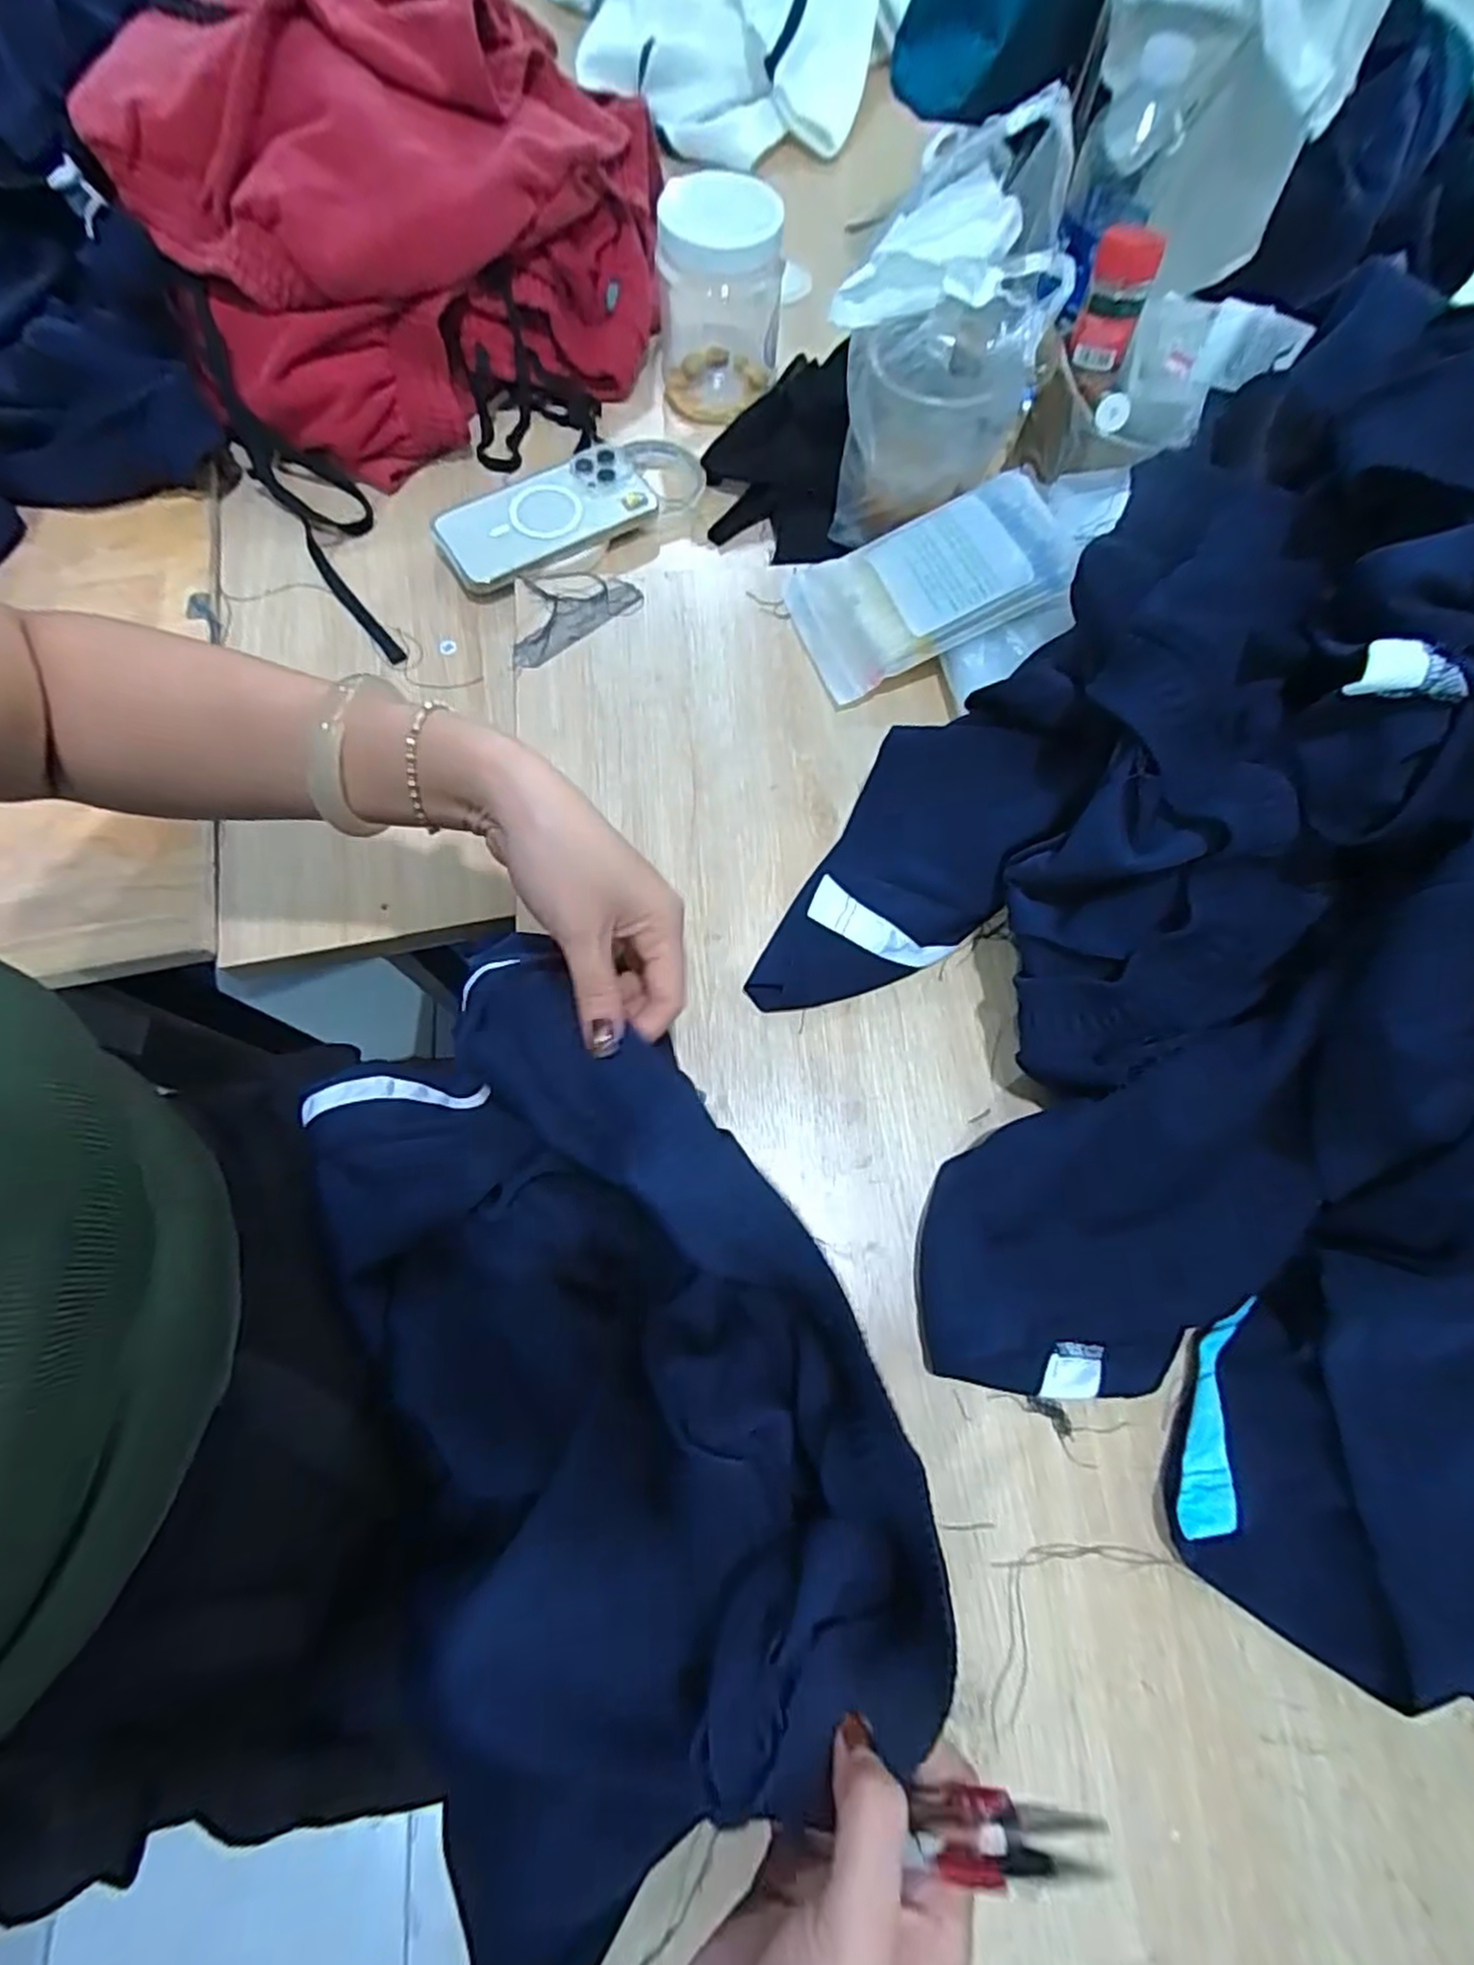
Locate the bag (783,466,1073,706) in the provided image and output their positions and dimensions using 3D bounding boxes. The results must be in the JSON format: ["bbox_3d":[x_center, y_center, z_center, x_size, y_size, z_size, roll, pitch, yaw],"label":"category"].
[{"bbox_3d":[0.125,-0.265,0.499,0.171,0.025,0.111,-23,70,10],"label":"bag"}]

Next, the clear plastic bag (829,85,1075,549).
[{"bbox_3d":[0.125,-0.395,0.484,0.125,0.200,0.082,12,71,2],"label":"clear plastic bag"}]

